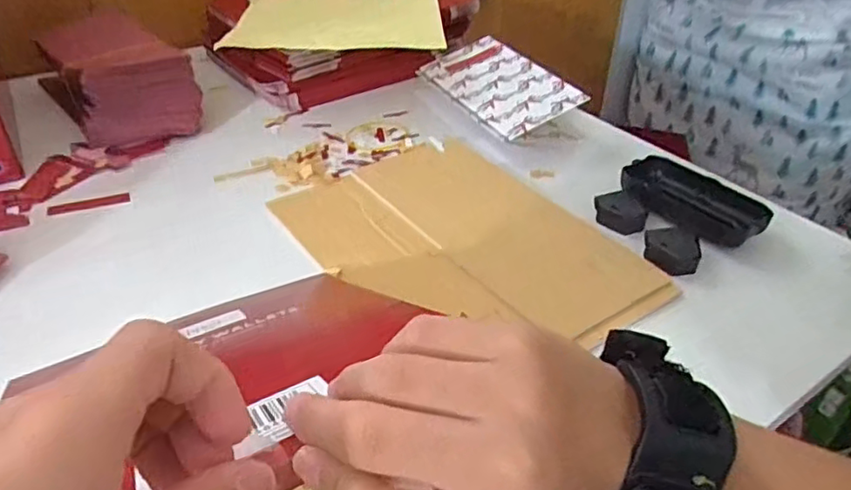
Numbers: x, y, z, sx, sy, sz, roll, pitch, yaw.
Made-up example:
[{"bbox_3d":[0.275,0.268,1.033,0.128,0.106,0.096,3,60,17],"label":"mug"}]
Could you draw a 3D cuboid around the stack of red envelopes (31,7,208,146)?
[{"bbox_3d":[-0.304,-0.166,0.600,0.108,0.075,0.176,-25,44,-31],"label":"stack of red envelopes"}]

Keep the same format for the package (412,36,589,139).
[{"bbox_3d":[0.071,-0.160,0.604,0.090,0.006,0.175,-28,46,-12],"label":"package"}]

